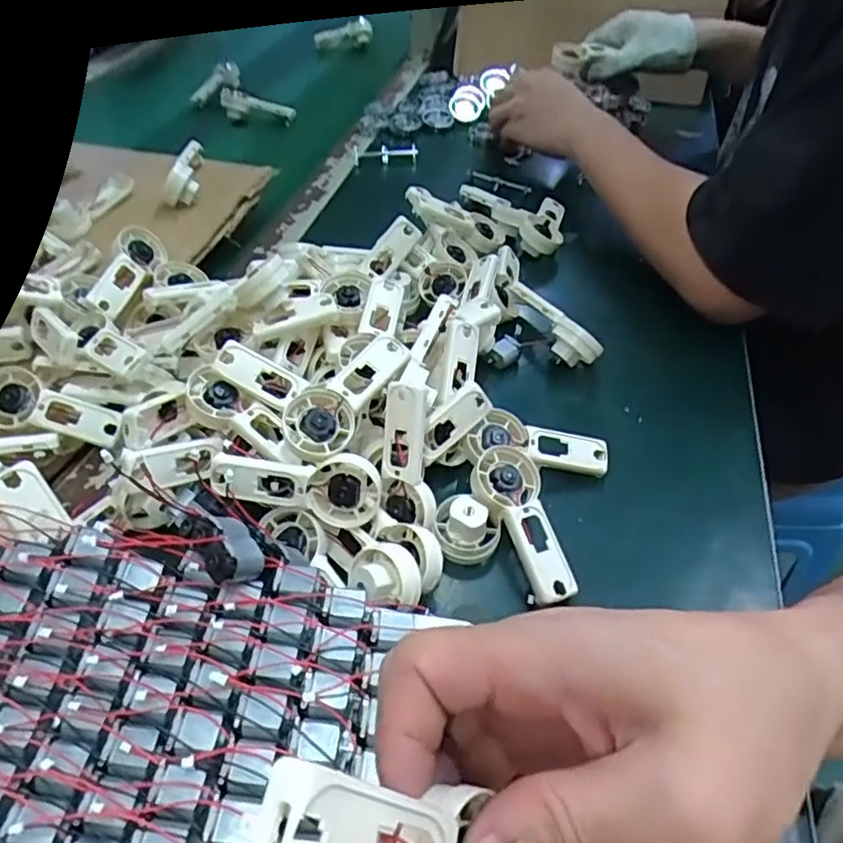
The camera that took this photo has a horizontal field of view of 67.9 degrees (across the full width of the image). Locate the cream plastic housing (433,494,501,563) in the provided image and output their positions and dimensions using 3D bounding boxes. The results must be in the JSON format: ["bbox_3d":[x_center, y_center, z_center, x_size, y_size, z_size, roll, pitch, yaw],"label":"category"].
[{"bbox_3d":[0.026,0.062,0.362,0.037,0.027,0.033,15,49,14],"label":"cream plastic housing"}]

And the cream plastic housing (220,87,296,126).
[{"bbox_3d":[-0.196,-0.375,0.749,0.093,0.025,0.026,21,50,18],"label":"cream plastic housing"}]

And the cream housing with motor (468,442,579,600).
[{"bbox_3d":[0.060,0.058,0.362,0.041,0.017,0.093,-14,62,-13],"label":"cream housing with motor"}]

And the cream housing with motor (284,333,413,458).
[{"bbox_3d":[-0.046,-0.017,0.370,0.040,0.024,0.090,34,65,2],"label":"cream housing with motor"}]

